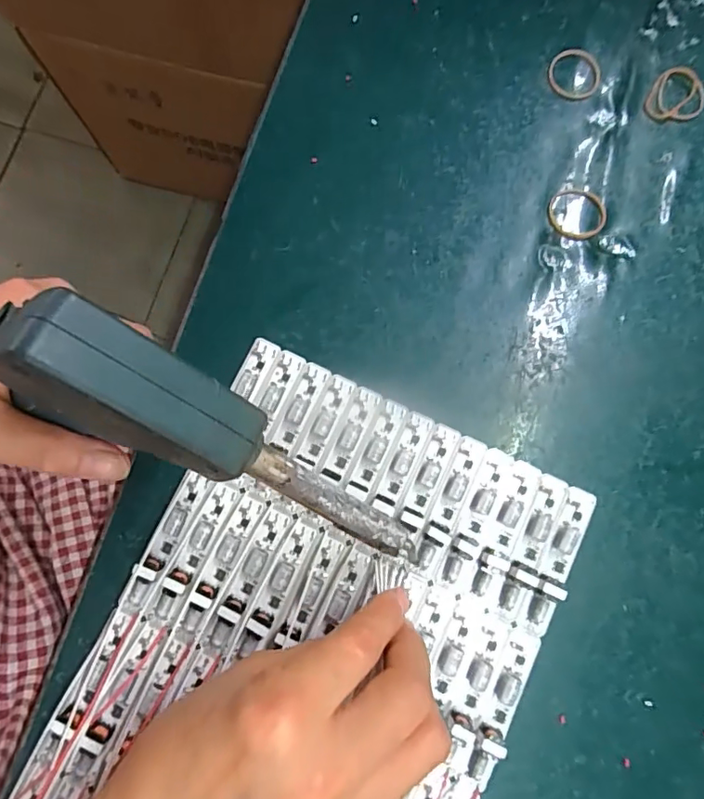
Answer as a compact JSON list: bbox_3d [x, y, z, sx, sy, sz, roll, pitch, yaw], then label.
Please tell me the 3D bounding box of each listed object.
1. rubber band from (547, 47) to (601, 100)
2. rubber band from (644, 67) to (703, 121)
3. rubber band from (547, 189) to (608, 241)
[{"bbox_3d":[0.131,-0.192,0.308,0.030,0.004,0.032,0,80,0],"label":"rubber band"},{"bbox_3d":[0.190,-0.176,0.303,0.030,0.004,0.038,30,81,5],"label":"rubber band"},{"bbox_3d":[0.126,-0.103,0.291,0.032,0.004,0.029,12,80,2],"label":"rubber band"}]

